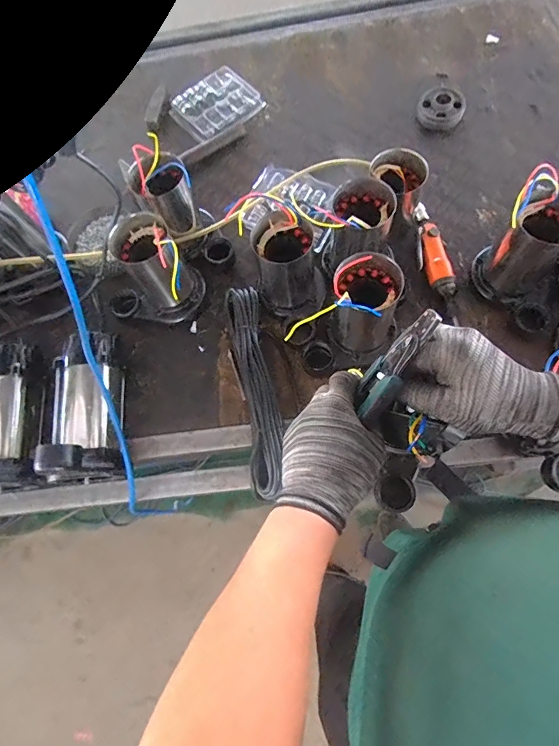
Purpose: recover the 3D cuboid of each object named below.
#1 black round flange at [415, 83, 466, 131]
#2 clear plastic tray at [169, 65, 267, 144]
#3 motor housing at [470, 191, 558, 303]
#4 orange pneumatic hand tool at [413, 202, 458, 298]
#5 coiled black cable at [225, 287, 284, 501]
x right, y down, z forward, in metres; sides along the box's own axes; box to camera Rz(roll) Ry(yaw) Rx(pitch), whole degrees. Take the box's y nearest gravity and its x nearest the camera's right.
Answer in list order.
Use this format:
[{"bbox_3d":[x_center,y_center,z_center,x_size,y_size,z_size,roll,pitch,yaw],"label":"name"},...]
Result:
[{"bbox_3d":[0.335,-0.550,0.837,0.093,0.032,0.099,-2,71,6],"label":"black round flange"},{"bbox_3d":[-0.140,-0.600,0.904,0.172,0.028,0.152,-37,72,-6],"label":"clear plastic tray"},{"bbox_3d":[0.385,-0.193,0.642,0.110,0.165,0.104,-44,73,-9],"label":"motor housing"},{"bbox_3d":[0.272,-0.220,0.729,0.051,0.035,0.195,-9,71,3],"label":"orange pneumatic hand tool"},{"bbox_3d":[-0.038,0.023,0.665,0.064,0.051,0.350,-11,71,2],"label":"coiled black cable"}]

